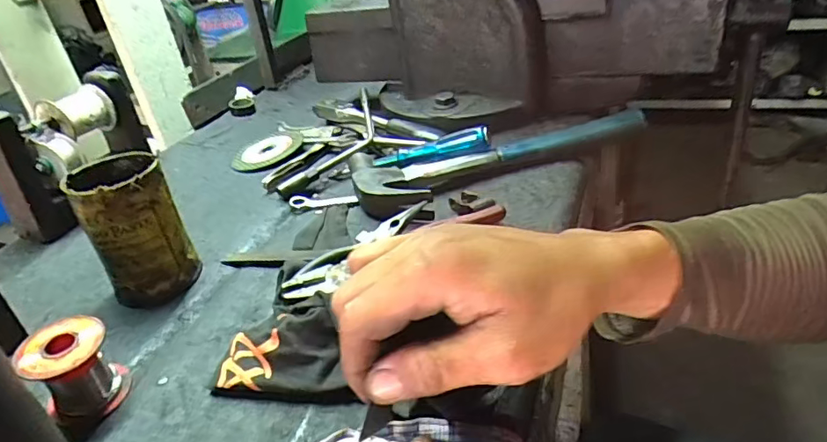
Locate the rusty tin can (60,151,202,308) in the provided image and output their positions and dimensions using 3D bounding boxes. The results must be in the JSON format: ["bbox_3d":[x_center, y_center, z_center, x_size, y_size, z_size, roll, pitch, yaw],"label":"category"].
[{"bbox_3d":[-0.239,0.006,0.464,0.072,0.112,0.073,-18,33,-17],"label":"rusty tin can"}]

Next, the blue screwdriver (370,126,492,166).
[{"bbox_3d":[0.018,-0.078,0.592,0.133,0.023,0.026,-11,29,21],"label":"blue screwdriver"}]

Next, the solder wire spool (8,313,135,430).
[{"bbox_3d":[-0.230,0.104,0.366,0.051,0.058,0.051,-6,31,3],"label":"solder wire spool"}]

